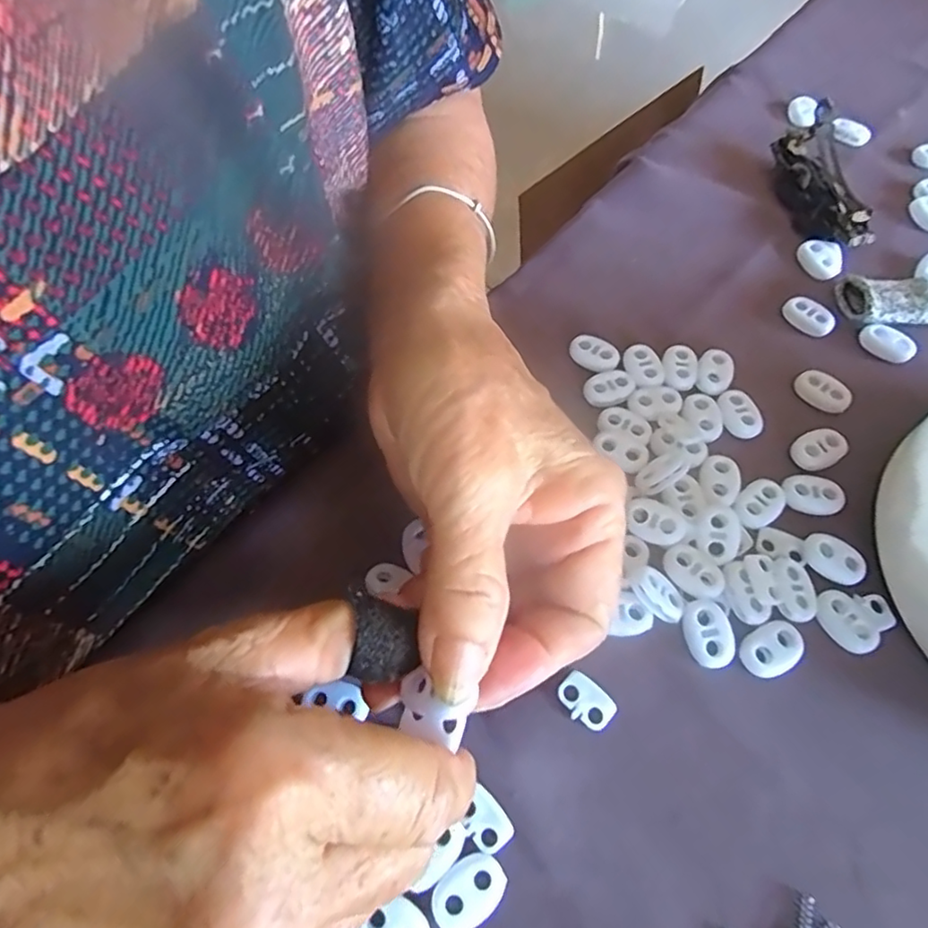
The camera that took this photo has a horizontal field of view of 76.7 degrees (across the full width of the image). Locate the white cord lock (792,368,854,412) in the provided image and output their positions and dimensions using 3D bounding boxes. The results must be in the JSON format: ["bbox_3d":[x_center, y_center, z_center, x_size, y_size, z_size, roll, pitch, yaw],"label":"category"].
[{"bbox_3d":[0.153,-0.031,0.250,0.013,0.006,0.023,-38,68,-16],"label":"white cord lock"}]

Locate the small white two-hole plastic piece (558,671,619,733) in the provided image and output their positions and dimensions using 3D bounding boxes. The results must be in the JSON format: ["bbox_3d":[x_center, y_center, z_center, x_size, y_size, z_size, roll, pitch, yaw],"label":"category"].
[{"bbox_3d":[0.041,0.079,0.196,0.019,0.004,0.013,39,70,19],"label":"small white two-hole plastic piece"}]

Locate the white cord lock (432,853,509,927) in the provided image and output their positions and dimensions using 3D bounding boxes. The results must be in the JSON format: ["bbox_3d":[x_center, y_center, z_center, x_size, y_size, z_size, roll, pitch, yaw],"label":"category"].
[{"bbox_3d":[0.001,0.125,0.172,0.022,0.004,0.015,-34,67,-15],"label":"white cord lock"}]

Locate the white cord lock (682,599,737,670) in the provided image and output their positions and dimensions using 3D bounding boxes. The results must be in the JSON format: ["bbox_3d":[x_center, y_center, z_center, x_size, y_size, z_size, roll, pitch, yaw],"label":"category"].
[{"bbox_3d":[0.084,0.058,0.202,0.014,0.005,0.022,-13,64,-5],"label":"white cord lock"}]

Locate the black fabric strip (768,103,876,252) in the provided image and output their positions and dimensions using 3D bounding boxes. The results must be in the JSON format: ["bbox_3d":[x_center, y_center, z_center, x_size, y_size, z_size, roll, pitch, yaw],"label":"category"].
[{"bbox_3d":[0.180,-0.144,0.298,0.026,0.025,0.082,-4,63,0],"label":"black fabric strip"}]

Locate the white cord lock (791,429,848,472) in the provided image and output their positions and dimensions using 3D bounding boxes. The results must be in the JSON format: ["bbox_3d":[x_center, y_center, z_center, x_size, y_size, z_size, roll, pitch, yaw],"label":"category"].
[{"bbox_3d":[0.143,-0.007,0.235,0.021,0.004,0.016,-25,65,-11],"label":"white cord lock"}]

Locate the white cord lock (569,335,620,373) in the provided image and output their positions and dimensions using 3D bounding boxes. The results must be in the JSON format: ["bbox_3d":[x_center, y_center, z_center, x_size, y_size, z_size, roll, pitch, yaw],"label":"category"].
[{"bbox_3d":[0.058,-0.049,0.261,0.022,0.004,0.016,30,68,15],"label":"white cord lock"}]

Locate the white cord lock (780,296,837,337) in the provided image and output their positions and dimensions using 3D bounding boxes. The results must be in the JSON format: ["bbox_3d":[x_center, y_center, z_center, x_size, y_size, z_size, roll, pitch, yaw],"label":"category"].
[{"bbox_3d":[0.158,-0.068,0.270,0.012,0.007,0.023,-34,67,-14],"label":"white cord lock"}]

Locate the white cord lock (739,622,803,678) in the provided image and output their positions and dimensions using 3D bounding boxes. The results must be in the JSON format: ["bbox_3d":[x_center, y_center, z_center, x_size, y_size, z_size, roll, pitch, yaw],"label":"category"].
[{"bbox_3d":[0.106,0.064,0.202,0.021,0.005,0.015,-27,66,-12],"label":"white cord lock"}]

